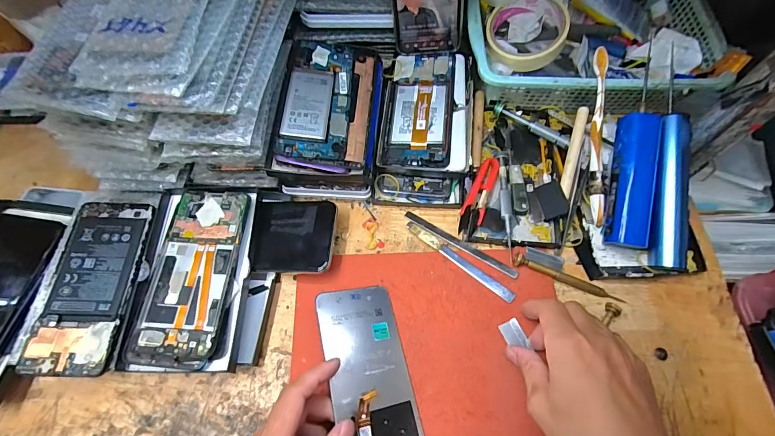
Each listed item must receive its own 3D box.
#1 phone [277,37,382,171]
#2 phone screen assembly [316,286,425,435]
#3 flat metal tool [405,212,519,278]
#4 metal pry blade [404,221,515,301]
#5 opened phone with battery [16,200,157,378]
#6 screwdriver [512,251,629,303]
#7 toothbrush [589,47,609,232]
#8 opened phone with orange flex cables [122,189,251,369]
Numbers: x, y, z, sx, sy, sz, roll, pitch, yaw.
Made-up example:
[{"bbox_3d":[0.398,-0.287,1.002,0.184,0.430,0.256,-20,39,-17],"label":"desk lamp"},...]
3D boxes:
[{"bbox_3d":[-0.060,-0.126,0.404,0.092,0.008,0.154,9,66,-12],"label":"phone"},{"bbox_3d":[-0.014,0.135,0.326,0.071,0.011,0.155,-3,63,-25],"label":"phone screen assembly"},{"bbox_3d":[0.075,0.027,0.399,0.130,0.009,0.010,30,69,14],"label":"flat metal tool"},{"bbox_3d":[0.072,0.042,0.385,0.127,0.004,0.012,36,71,16],"label":"metal pry blade"},{"bbox_3d":[-0.276,0.059,0.355,0.076,0.012,0.164,1,65,2],"label":"opened phone with battery"},{"bbox_3d":[0.179,0.059,0.375,0.108,0.014,0.011,20,67,10],"label":"screwdriver"},{"bbox_3d":[0.222,-0.085,0.400,0.014,0.021,0.180,0,94,1],"label":"toothbrush"},{"bbox_3d":[-0.184,0.051,0.359,0.077,0.010,0.166,5,67,3],"label":"opened phone with orange flex cables"}]

